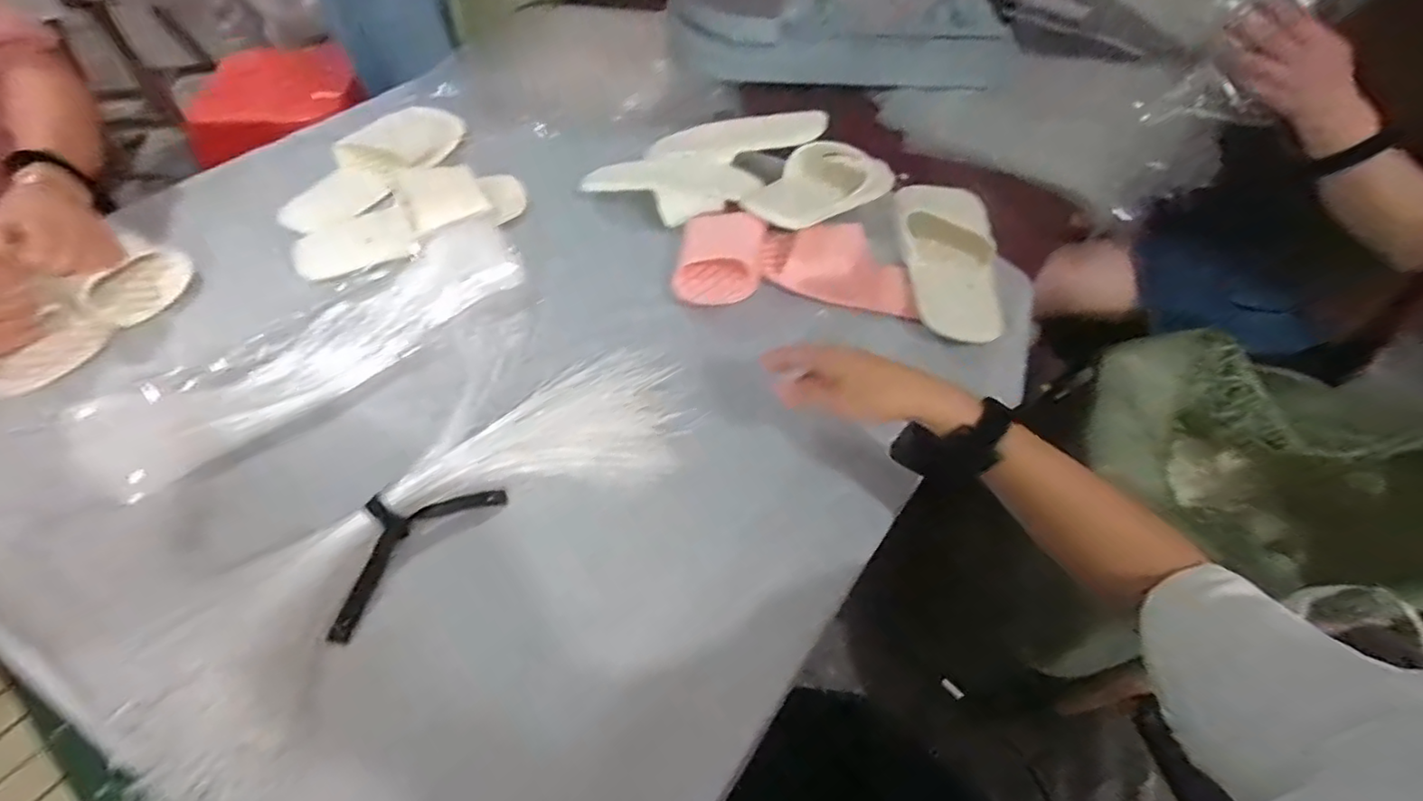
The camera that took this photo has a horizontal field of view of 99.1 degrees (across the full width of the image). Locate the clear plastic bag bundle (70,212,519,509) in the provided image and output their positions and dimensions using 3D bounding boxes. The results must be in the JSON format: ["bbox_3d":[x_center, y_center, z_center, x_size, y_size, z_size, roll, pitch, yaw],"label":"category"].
[{"bbox_3d":[-0.388,-0.064,0.604,0.424,0.032,0.096,-35,61,-22],"label":"clear plastic bag bundle"}]

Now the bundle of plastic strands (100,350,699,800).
[{"bbox_3d":[-0.211,0.106,0.490,0.140,0.031,0.484,37,62,23],"label":"bundle of plastic strands"}]

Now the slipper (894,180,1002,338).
[{"bbox_3d":[0.275,-0.168,0.698,0.115,0.047,0.243,6,55,4],"label":"slipper"}]

